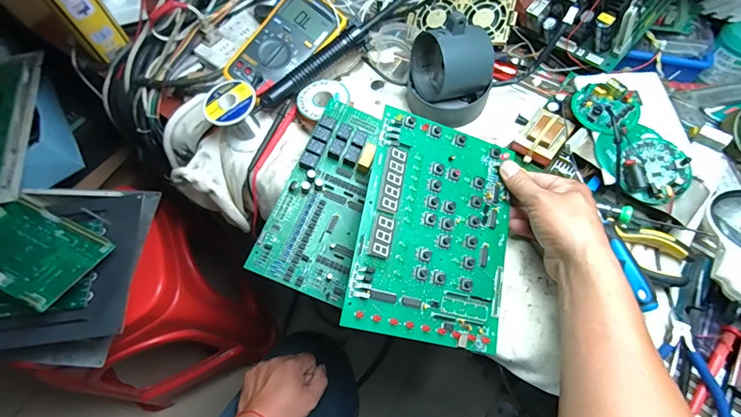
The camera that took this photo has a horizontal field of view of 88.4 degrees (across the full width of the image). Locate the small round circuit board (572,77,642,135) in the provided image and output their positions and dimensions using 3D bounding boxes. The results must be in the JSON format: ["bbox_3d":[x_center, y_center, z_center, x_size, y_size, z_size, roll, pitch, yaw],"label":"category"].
[{"bbox_3d":[0.273,-0.120,0.439,0.070,0.030,0.068,-1,65,3],"label":"small round circuit board"}]

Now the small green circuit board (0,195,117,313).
[{"bbox_3d":[-0.504,0.056,0.559,0.211,0.013,0.119,25,55,8],"label":"small green circuit board"}]

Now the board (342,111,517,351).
[{"bbox_3d":[0.069,0.020,0.375,0.156,0.009,0.212,16,75,-15],"label":"board"}]

